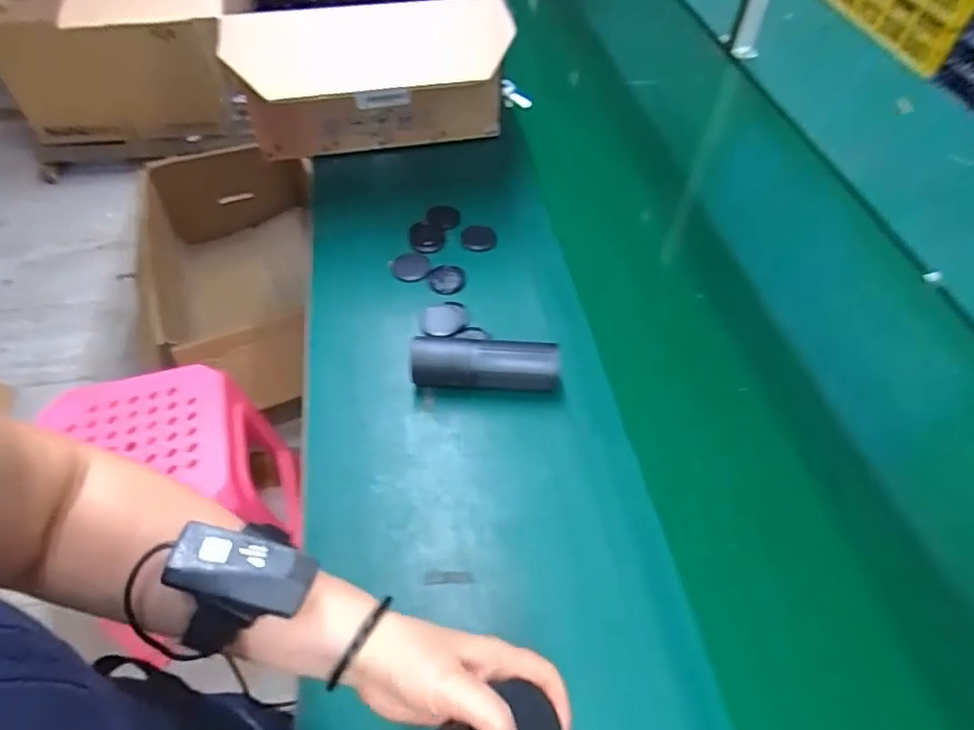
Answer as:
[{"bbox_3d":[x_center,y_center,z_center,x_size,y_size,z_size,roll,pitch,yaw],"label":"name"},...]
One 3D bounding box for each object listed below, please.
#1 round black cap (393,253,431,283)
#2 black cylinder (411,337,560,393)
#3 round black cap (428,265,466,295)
[{"bbox_3d":[-0.102,-0.132,0.779,0.048,0.009,0.053,4,52,0],"label":"round black cap"},{"bbox_3d":[-0.002,0.004,0.649,0.161,0.057,0.042,3,52,0],"label":"black cylinder"},{"bbox_3d":[-0.053,-0.114,0.769,0.048,0.006,0.050,1,52,-2],"label":"round black cap"}]

